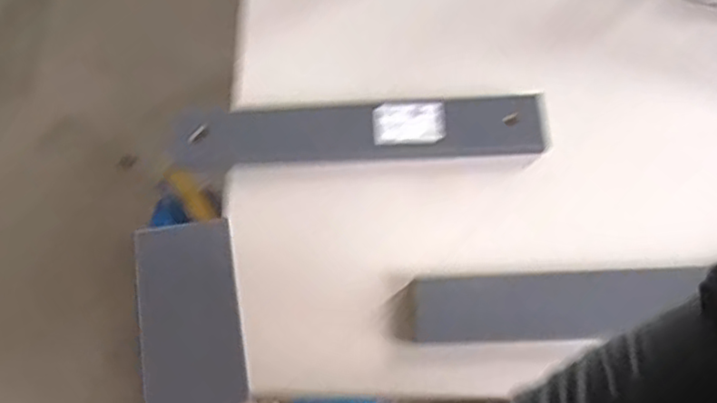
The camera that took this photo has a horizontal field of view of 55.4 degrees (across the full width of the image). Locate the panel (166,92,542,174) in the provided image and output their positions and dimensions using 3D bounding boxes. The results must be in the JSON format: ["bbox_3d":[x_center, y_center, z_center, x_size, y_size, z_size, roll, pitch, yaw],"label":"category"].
[{"bbox_3d":[0.001,-0.071,0.676,0.361,0.026,0.063,-4,68,-1],"label":"panel"}]

